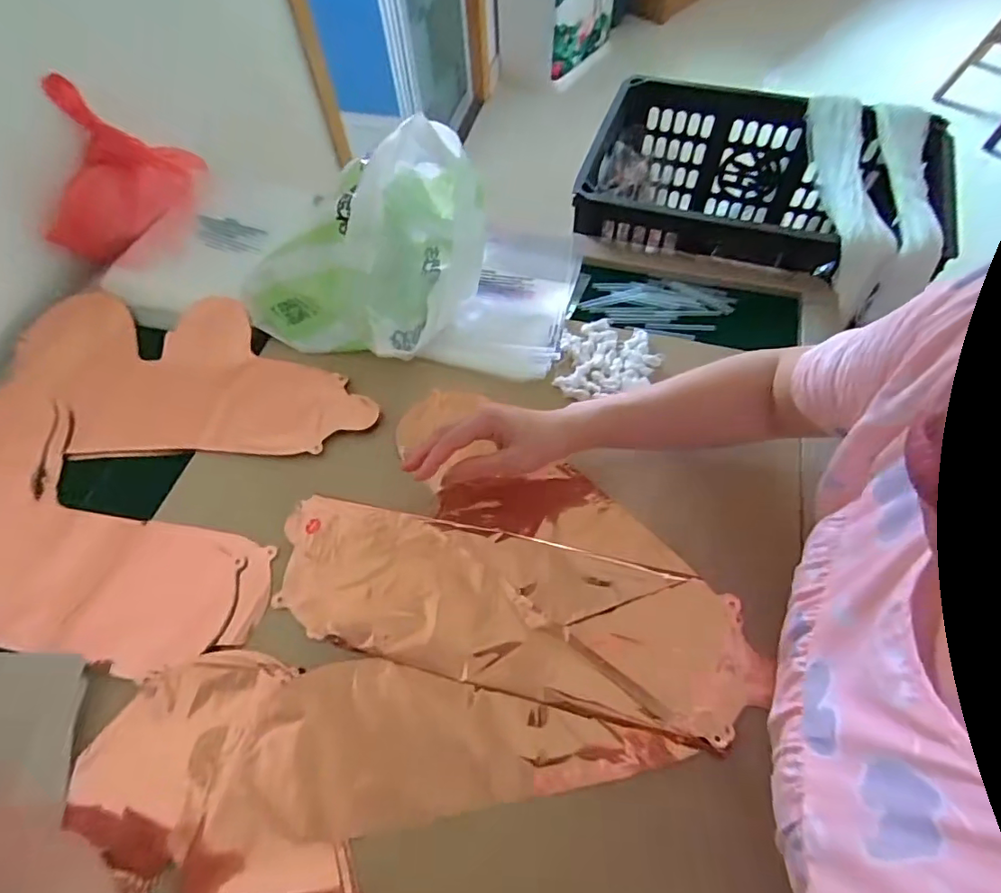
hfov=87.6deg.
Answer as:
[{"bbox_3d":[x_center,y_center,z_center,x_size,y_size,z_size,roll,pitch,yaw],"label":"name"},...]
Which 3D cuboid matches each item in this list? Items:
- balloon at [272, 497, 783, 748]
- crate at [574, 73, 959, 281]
[{"bbox_3d":[0.009,0.134,0.441,0.404,0.013,0.127,11,60,8],"label":"balloon"},{"bbox_3d":[0.357,-0.344,0.760,0.442,0.183,0.305,16,60,12],"label":"crate"}]

